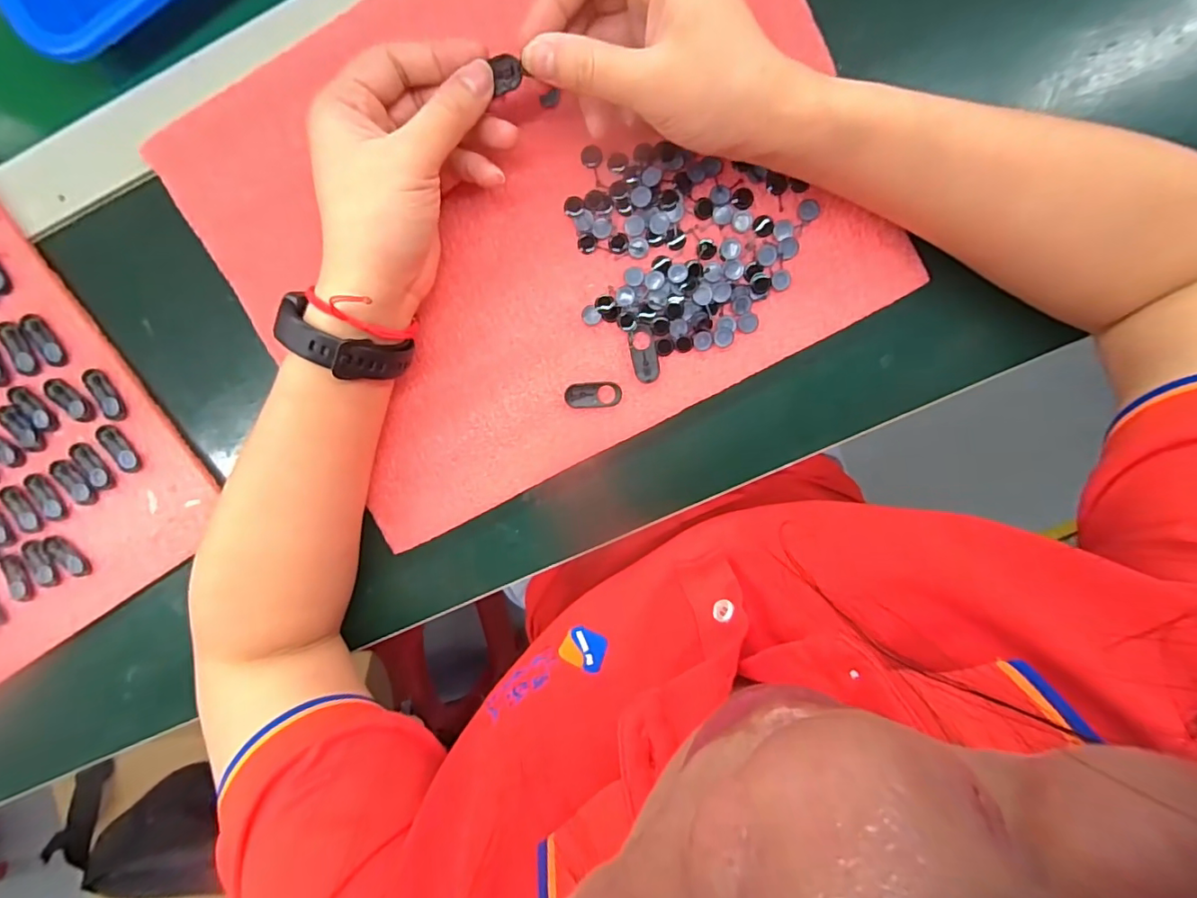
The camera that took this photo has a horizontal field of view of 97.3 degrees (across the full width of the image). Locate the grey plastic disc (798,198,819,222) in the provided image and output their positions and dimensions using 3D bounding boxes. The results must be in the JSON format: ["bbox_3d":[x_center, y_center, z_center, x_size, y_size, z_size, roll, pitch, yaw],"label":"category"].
[{"bbox_3d":[0.112,-0.127,0.280,0.011,0.004,0.011,0,98,1],"label":"grey plastic disc"}]

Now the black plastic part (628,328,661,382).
[{"bbox_3d":[0.026,-0.052,0.294,0.015,0.004,0.030,-14,98,3],"label":"black plastic part"}]

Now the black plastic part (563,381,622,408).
[{"bbox_3d":[-0.003,-0.031,0.299,0.031,0.004,0.014,-4,98,2],"label":"black plastic part"}]

